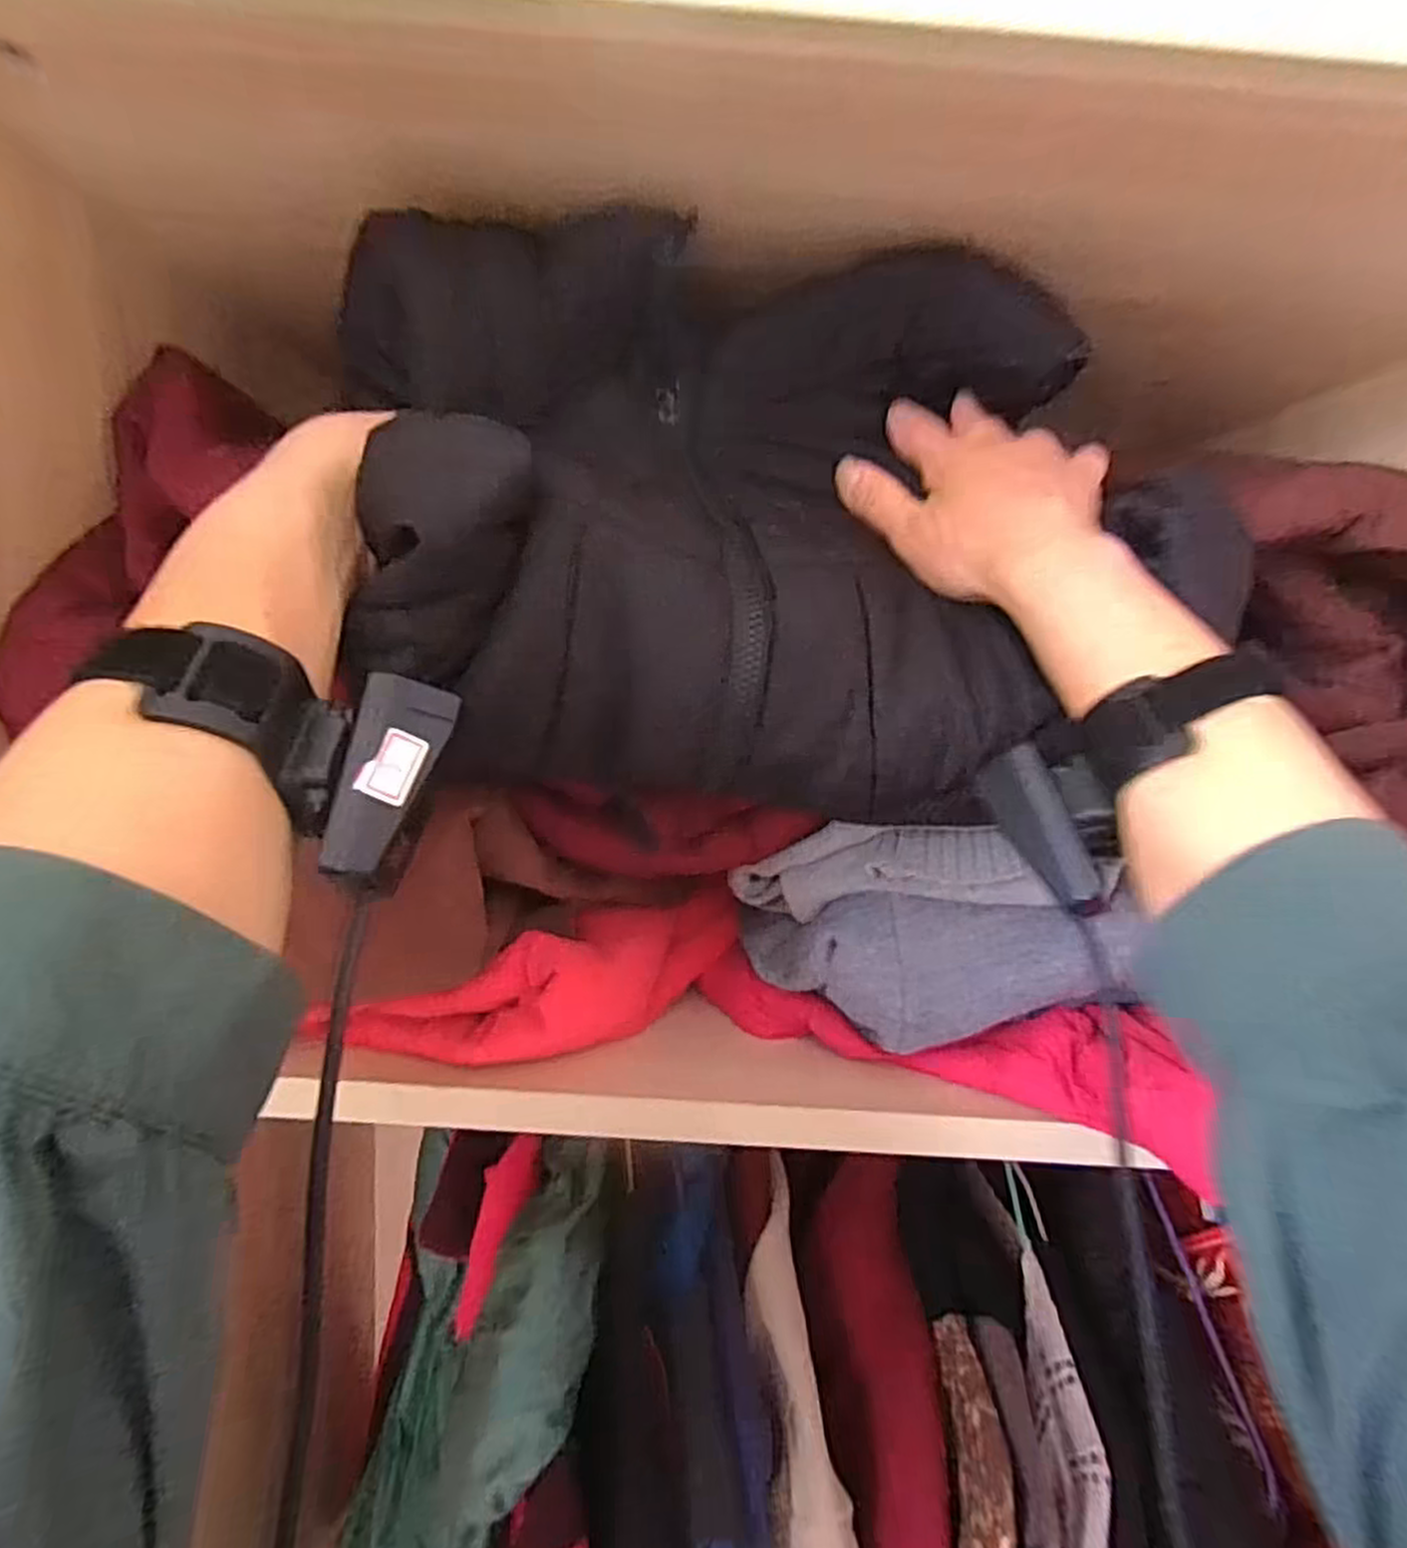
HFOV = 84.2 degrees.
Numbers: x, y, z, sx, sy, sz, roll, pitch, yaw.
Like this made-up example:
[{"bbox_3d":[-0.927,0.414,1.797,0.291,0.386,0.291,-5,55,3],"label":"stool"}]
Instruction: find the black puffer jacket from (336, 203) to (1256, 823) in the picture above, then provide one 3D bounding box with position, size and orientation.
[{"bbox_3d":[0.048,-0.117,0.358,0.403,0.246,0.127,3,10,-9],"label":"black puffer jacket"}]

